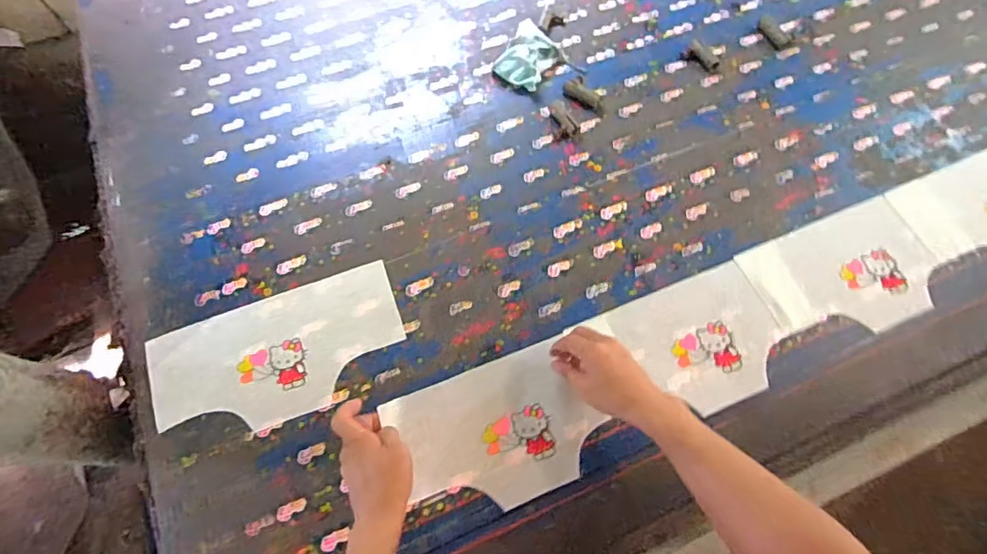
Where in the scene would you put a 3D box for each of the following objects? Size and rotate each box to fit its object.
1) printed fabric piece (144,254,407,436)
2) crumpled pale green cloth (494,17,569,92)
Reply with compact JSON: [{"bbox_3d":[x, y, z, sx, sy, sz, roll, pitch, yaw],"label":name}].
[{"bbox_3d":[-0.277,0.102,0.656,0.320,0.008,0.165,-21,71,-7],"label":"printed fabric piece"},{"bbox_3d":[0.055,-0.371,0.831,0.111,0.035,0.120,40,75,14],"label":"crumpled pale green cloth"}]

